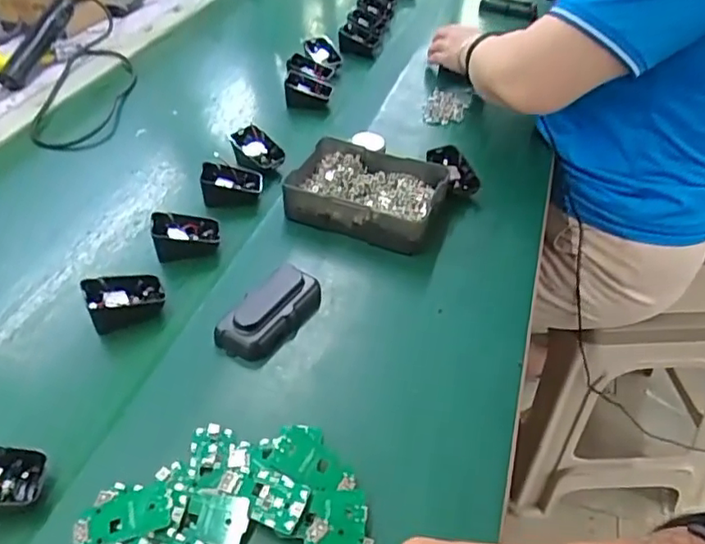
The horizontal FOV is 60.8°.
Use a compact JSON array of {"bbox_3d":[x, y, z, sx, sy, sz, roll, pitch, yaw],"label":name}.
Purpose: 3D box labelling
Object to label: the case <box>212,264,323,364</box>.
[{"bbox_3d":[-0.074,0.034,0.546,0.055,0.035,0.109,20,46,22],"label":"case"}]

